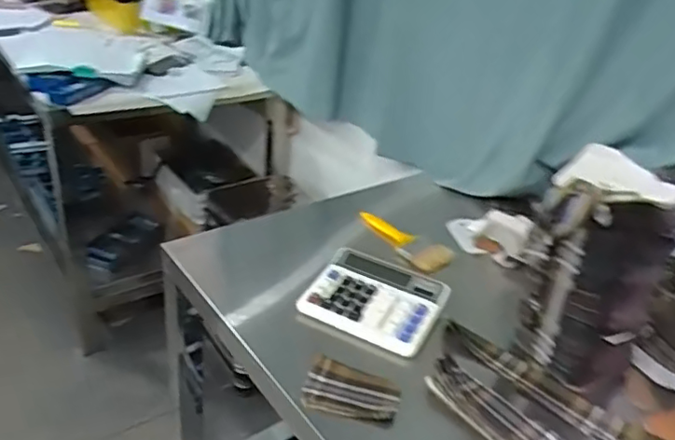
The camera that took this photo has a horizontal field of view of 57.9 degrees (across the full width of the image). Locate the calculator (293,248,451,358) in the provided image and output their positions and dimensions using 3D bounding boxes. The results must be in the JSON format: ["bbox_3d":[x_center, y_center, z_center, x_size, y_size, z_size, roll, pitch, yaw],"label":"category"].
[{"bbox_3d":[0.058,0.113,0.914,0.187,0.022,0.169,17,32,18],"label":"calculator"}]

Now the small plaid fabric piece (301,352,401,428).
[{"bbox_3d":[0.018,0.216,0.765,0.117,0.023,0.074,15,31,15],"label":"small plaid fabric piece"}]

